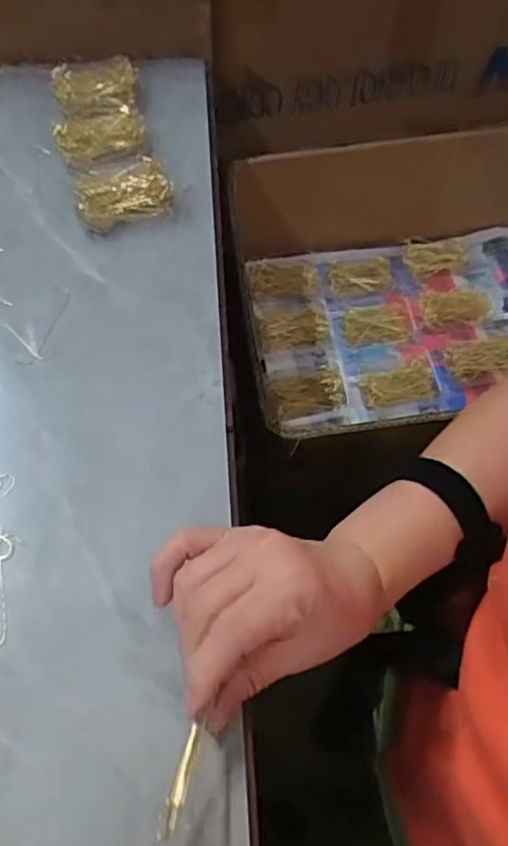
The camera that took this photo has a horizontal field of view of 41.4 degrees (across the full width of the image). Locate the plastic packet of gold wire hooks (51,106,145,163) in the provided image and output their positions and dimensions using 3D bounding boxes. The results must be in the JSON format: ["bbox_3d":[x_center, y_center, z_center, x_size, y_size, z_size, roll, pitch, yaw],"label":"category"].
[{"bbox_3d":[-0.130,-0.243,0.563,0.073,0.013,0.051,-12,58,-7],"label":"plastic packet of gold wire hooks"}]

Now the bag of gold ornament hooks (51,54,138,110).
[{"bbox_3d":[-0.145,-0.307,0.605,0.074,0.011,0.071,-2,58,-1],"label":"bag of gold ornament hooks"}]

